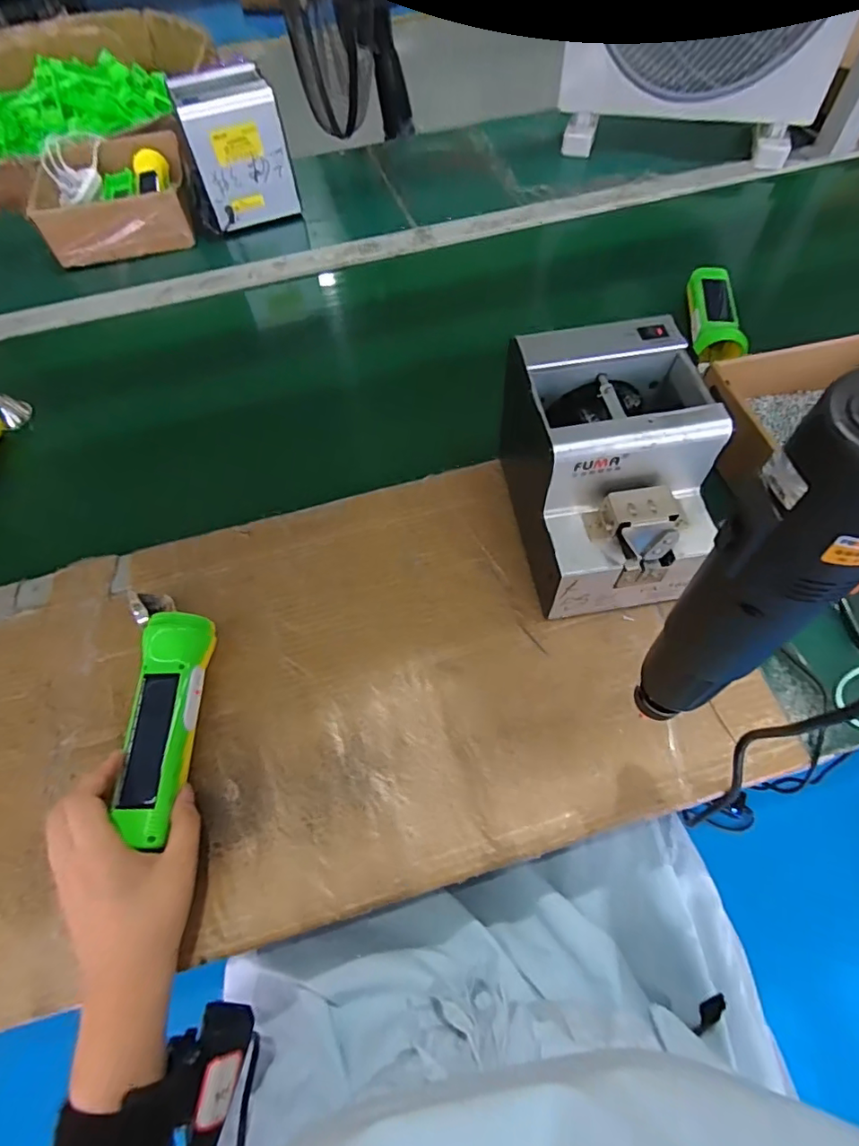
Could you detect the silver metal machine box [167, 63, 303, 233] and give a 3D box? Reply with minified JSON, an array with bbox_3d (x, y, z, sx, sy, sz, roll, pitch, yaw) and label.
[{"bbox_3d":[-0.266,-0.581,0.735,0.124,0.156,0.112,-23,62,-9],"label":"silver metal machine box"}]

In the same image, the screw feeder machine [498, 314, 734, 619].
[{"bbox_3d":[0.135,-0.077,0.419,0.119,0.148,0.170,-8,60,-1],"label":"screw feeder machine"}]

